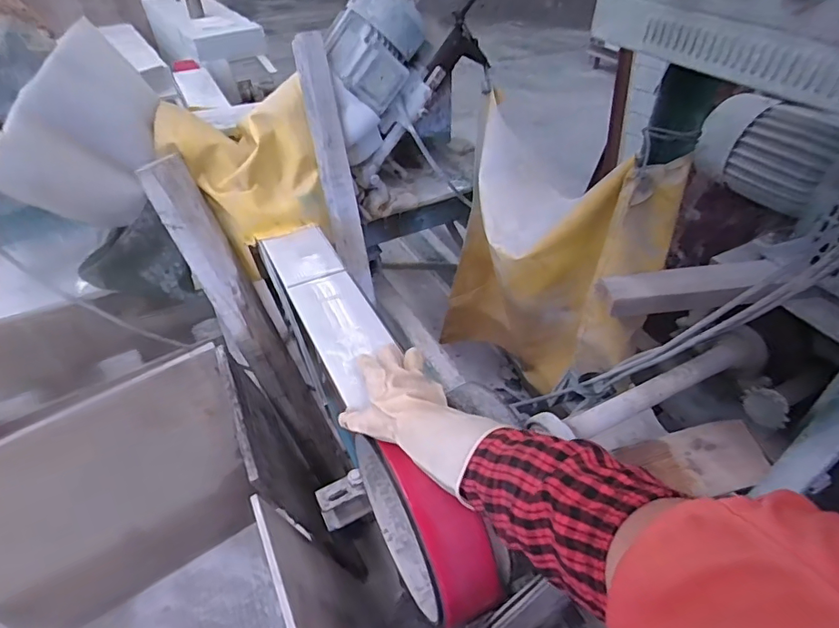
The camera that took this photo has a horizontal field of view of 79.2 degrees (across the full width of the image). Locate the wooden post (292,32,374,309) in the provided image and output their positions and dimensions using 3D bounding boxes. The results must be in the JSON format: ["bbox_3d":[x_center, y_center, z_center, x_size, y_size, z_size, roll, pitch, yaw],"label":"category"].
[{"bbox_3d":[-0.159,-0.278,0.987,0.068,0.492,0.034,-17,16,-22],"label":"wooden post"}]

